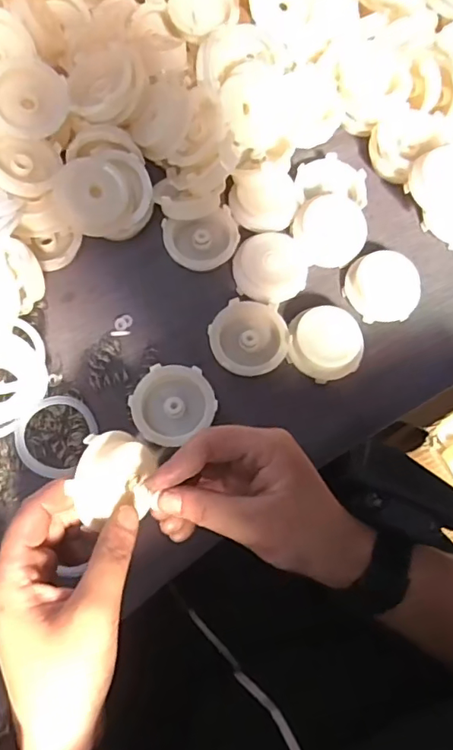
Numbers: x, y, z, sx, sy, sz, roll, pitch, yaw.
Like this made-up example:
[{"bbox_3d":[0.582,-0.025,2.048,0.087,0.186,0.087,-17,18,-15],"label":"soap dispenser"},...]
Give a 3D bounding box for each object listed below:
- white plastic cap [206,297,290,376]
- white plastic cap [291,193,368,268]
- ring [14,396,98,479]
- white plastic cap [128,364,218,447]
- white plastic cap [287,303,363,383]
[{"bbox_3d":[0.015,-0.025,0.366,0.053,0.016,0.051,1,73,-2],"label":"white plastic cap"},{"bbox_3d":[0.078,-0.107,0.391,0.053,0.016,0.052,-1,98,-5],"label":"white plastic cap"},{"bbox_3d":[-0.112,0.038,0.338,0.047,0.008,0.053,31,62,-13],"label":"ring"},{"bbox_3d":[-0.036,0.019,0.350,0.053,0.014,0.049,1,73,-2],"label":"white plastic cap"},{"bbox_3d":[0.069,-0.022,0.367,0.051,0.021,0.048,1,73,-2],"label":"white plastic cap"}]

